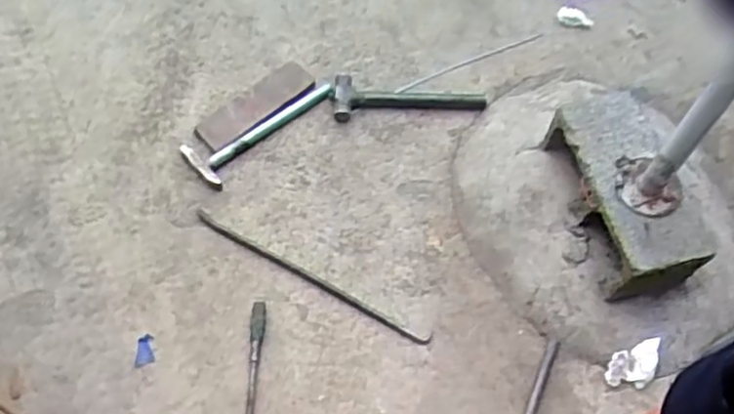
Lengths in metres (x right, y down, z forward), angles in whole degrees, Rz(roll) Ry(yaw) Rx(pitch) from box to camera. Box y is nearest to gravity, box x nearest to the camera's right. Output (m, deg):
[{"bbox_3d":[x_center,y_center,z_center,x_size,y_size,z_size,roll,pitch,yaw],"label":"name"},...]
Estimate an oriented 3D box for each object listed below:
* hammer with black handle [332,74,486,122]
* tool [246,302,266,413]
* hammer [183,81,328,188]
[{"bbox_3d":[0.097,-0.241,1.688,0.355,0.032,0.110,8,61,2],"label":"hammer with black handle"},{"bbox_3d":[-0.231,0.394,1.403,0.030,0.019,0.437,3,61,-1],"label":"tool"},{"bbox_3d":[-0.245,-0.194,1.656,0.110,0.027,0.372,41,67,18],"label":"hammer"}]

